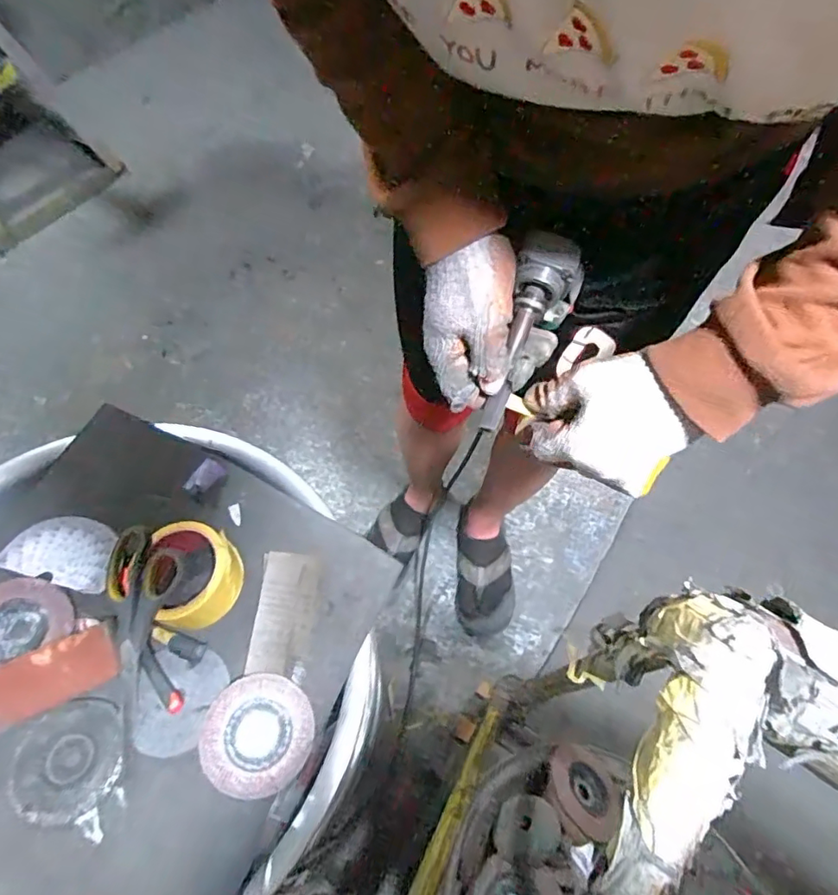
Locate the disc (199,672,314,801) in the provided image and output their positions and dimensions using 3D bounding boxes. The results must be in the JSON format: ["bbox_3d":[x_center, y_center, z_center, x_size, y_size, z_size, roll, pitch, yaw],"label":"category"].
[{"bbox_3d":[-0.140,0.249,0.461,0.091,0.015,0.091,9,60,-16],"label":"disc"}]

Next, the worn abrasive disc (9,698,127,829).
[{"bbox_3d":[-0.293,0.261,0.444,0.082,0.009,0.088,6,60,1],"label":"worn abrasive disc"}]

